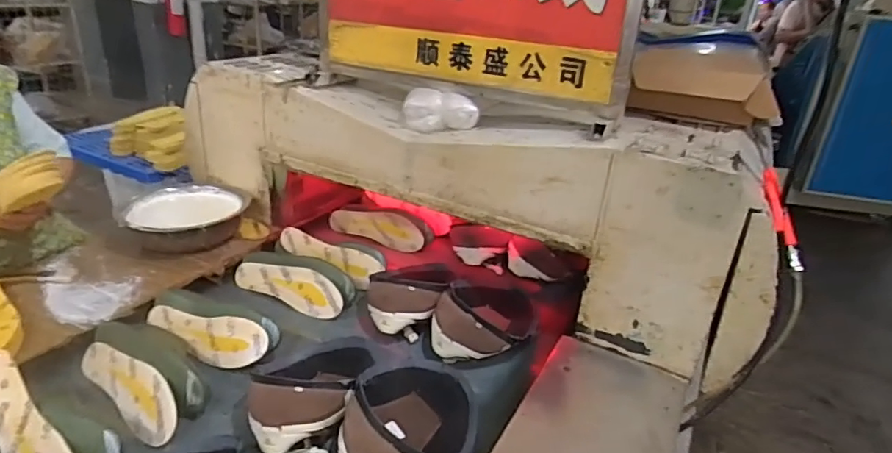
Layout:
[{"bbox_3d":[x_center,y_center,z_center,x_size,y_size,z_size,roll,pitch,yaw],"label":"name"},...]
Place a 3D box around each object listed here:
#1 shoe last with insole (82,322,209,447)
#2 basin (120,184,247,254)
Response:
[{"bbox_3d":[-0.494,0.233,0.907,0.298,0.077,0.140,26,33,37],"label":"shoe last with insole"},{"bbox_3d":[-0.607,-0.018,1.281,0.249,0.090,0.236,4,26,-2],"label":"basin"}]

